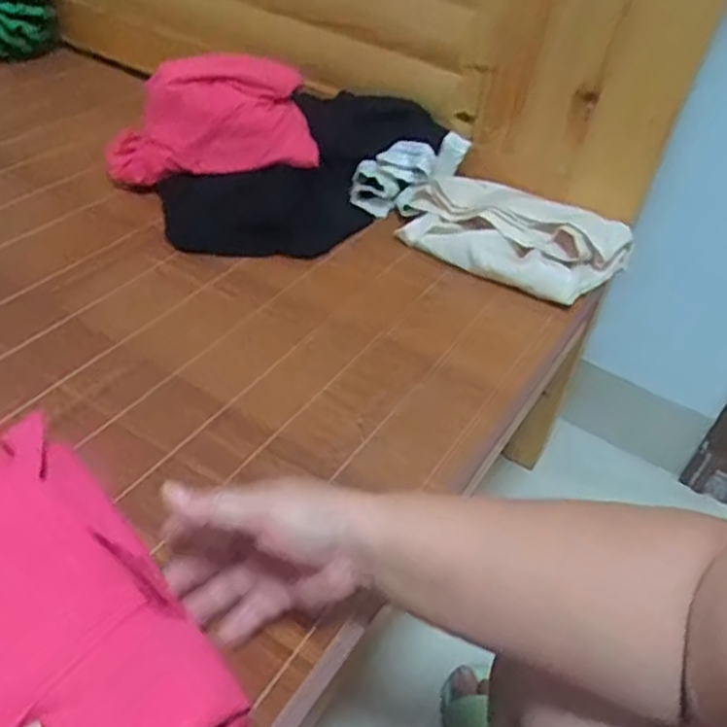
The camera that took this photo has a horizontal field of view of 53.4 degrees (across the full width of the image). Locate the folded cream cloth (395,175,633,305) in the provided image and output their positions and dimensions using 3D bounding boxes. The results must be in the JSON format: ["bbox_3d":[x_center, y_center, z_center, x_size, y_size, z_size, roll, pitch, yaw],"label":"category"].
[{"bbox_3d":[0.168,-0.149,0.818,0.238,0.048,0.130,24,45,20],"label":"folded cream cloth"}]

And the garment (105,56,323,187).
[{"bbox_3d":[-0.178,-0.275,0.852,0.233,0.138,0.097,-9,44,-16],"label":"garment"}]

